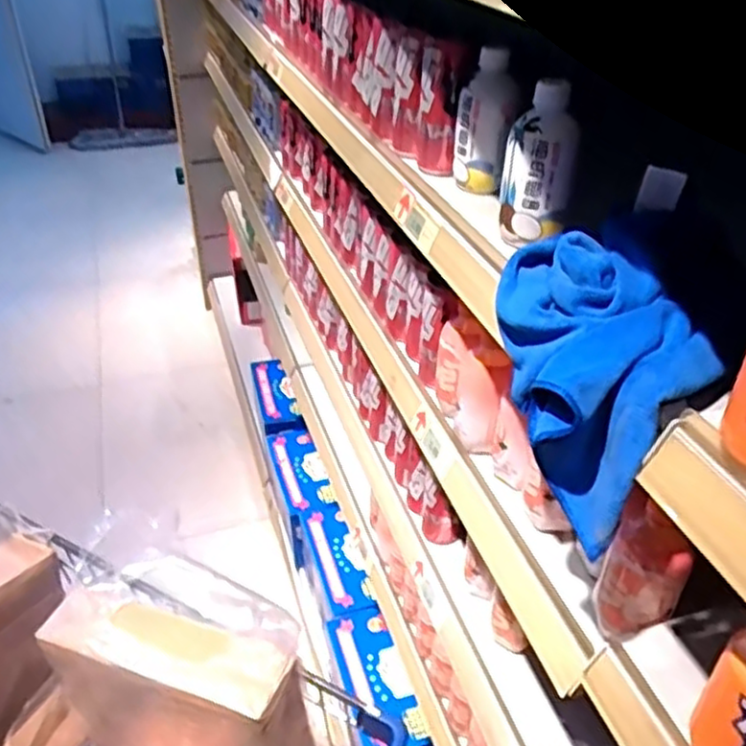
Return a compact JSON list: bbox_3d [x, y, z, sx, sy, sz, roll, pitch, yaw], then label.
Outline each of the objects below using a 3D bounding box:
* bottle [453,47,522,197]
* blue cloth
[{"bbox_3d":[0.119,-0.258,0.749,0.049,0.134,0.043,-28,45,-33],"label":"bottle"},{"bbox_3d":[0.158,-0.005,0.528,0.114,0.125,0.220,-4,36,-6],"label":"blue cloth"}]

